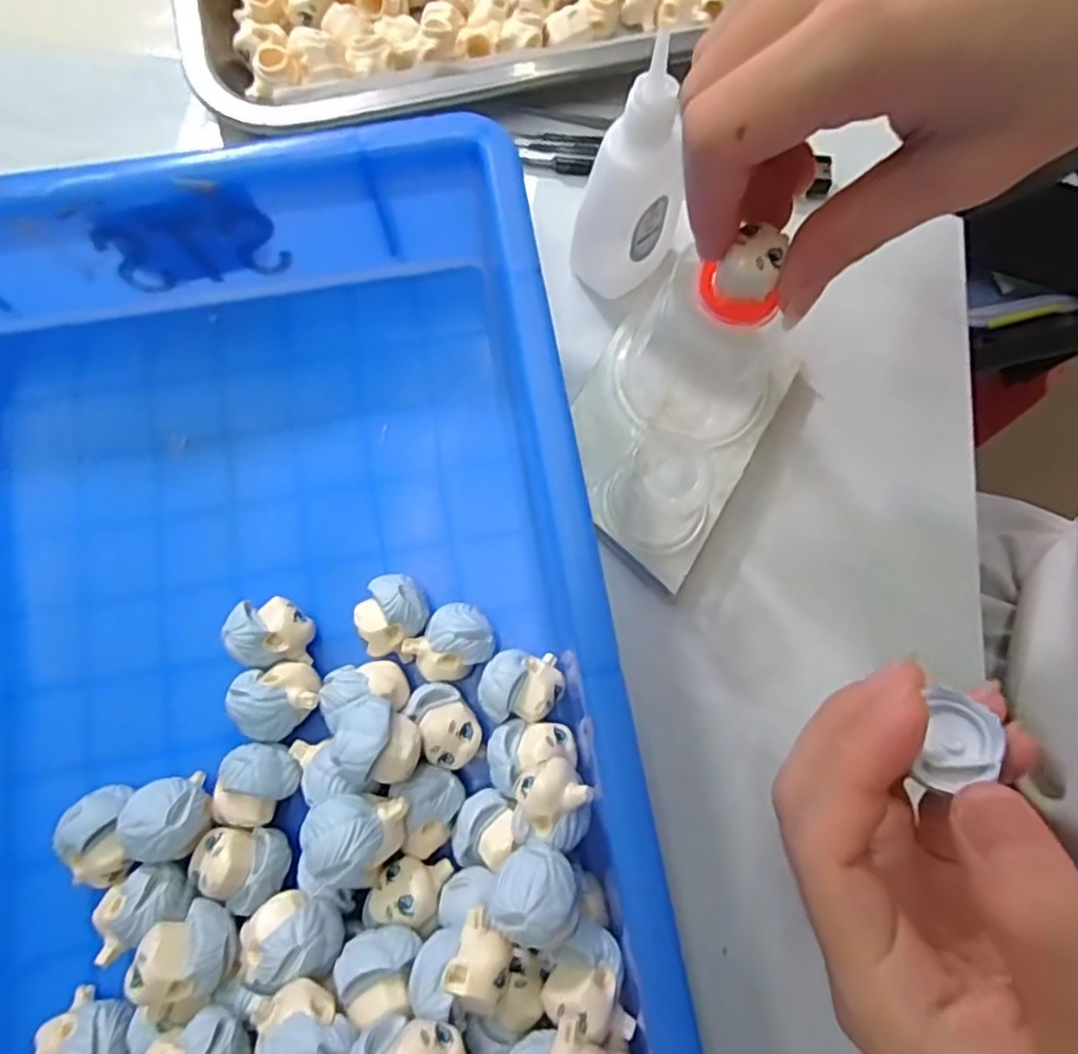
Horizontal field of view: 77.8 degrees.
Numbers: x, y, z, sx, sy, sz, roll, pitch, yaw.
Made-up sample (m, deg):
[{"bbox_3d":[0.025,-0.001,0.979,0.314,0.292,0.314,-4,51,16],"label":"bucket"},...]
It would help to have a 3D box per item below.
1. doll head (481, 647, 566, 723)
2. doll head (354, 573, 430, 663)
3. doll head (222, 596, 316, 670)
[{"bbox_3d":[-0.006,0.053,0.225,0.027,0.023,0.022,-1,77,-2],"label":"doll head"},{"bbox_3d":[-0.050,0.031,0.228,0.023,0.023,0.026,25,77,4],"label":"doll head"},{"bbox_3d":[-0.089,0.036,0.227,0.025,0.024,0.022,-5,77,-3],"label":"doll head"}]

